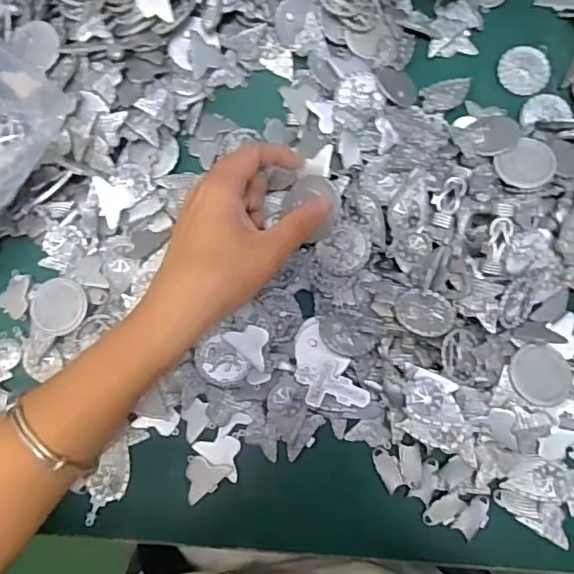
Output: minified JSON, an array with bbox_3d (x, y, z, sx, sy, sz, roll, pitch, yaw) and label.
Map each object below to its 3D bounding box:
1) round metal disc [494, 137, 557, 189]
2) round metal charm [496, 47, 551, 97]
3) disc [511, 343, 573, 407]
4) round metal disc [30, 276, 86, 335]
[{"bbox_3d":[0.165,-0.084,0.392,0.038,0.004,0.034,-36,69,1],"label":"round metal disc"},{"bbox_3d":[0.181,-0.166,0.435,0.038,0.004,0.037,0,81,1],"label":"round metal charm"},{"bbox_3d":[0.169,0.058,0.376,0.041,0.009,0.039,0,81,1],"label":"disc"},{"bbox_3d":[-0.158,0.014,0.396,0.039,0.010,0.038,0,81,1],"label":"round metal disc"}]

